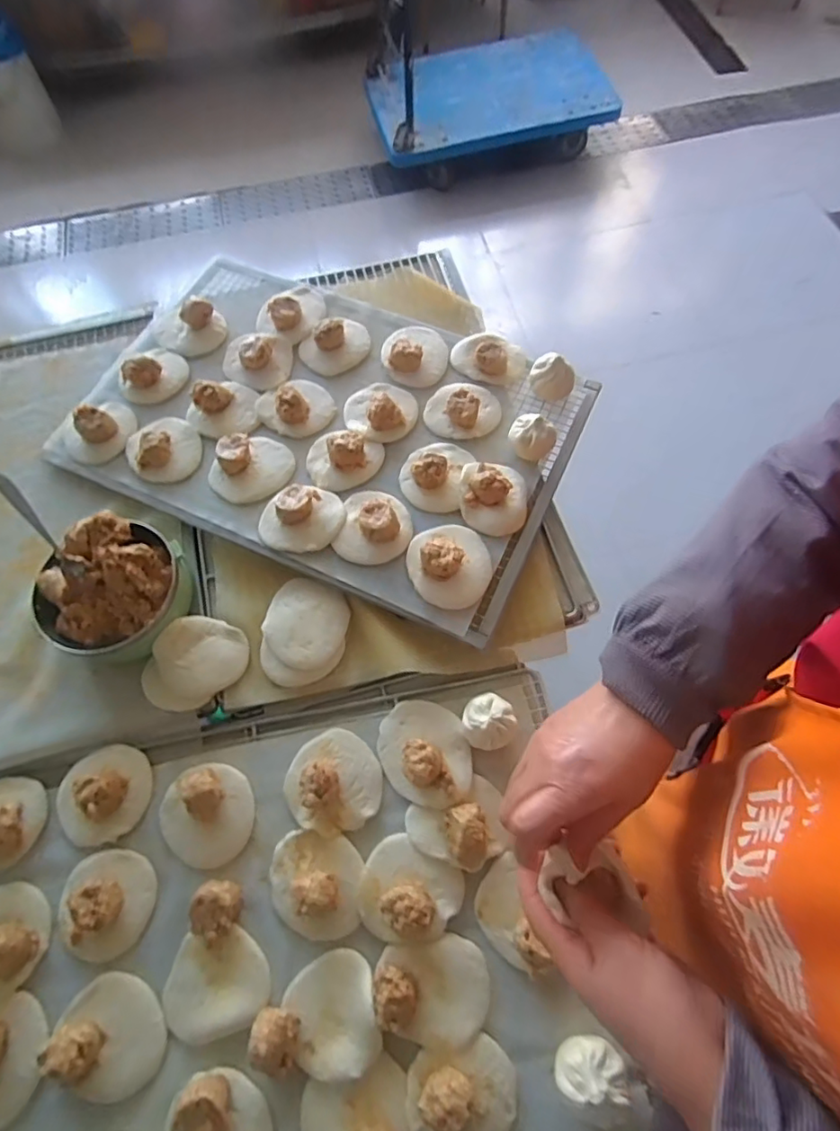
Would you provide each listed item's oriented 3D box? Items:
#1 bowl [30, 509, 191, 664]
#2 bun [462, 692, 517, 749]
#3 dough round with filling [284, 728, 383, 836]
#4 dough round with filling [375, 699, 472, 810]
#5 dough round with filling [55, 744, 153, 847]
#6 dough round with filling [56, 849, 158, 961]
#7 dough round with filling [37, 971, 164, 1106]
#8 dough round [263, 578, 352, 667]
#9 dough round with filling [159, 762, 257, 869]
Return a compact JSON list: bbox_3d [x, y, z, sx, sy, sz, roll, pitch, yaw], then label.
[{"bbox_3d":[-0.317,0.026,0.583,0.144,0.066,0.146,-1,66,2],"label":"bowl"},{"bbox_3d":[0.068,0.154,0.552,0.047,0.047,0.051,-1,66,2],"label":"bun"},{"bbox_3d":[-0.084,0.207,0.535,0.087,0.038,0.089,-1,66,2],"label":"dough round with filling"},{"bbox_3d":[0.005,0.182,0.545,0.084,0.036,0.103,-25,68,-9],"label":"dough round with filling"},{"bbox_3d":[-0.310,0.219,0.537,0.087,0.035,0.086,-2,66,1],"label":"dough round with filling"},{"bbox_3d":[-0.289,0.307,0.503,0.088,0.042,0.080,-1,66,2],"label":"dough round with filling"},{"bbox_3d":[-0.262,0.397,0.464,0.090,0.033,0.081,35,72,15],"label":"dough round with filling"},{"bbox_3d":[-0.122,0.059,0.597,0.086,0.023,0.094,-1,66,2],"label":"dough round"},{"bbox_3d":[-0.204,0.234,0.527,0.085,0.042,0.086,-1,66,2],"label":"dough round with filling"}]

